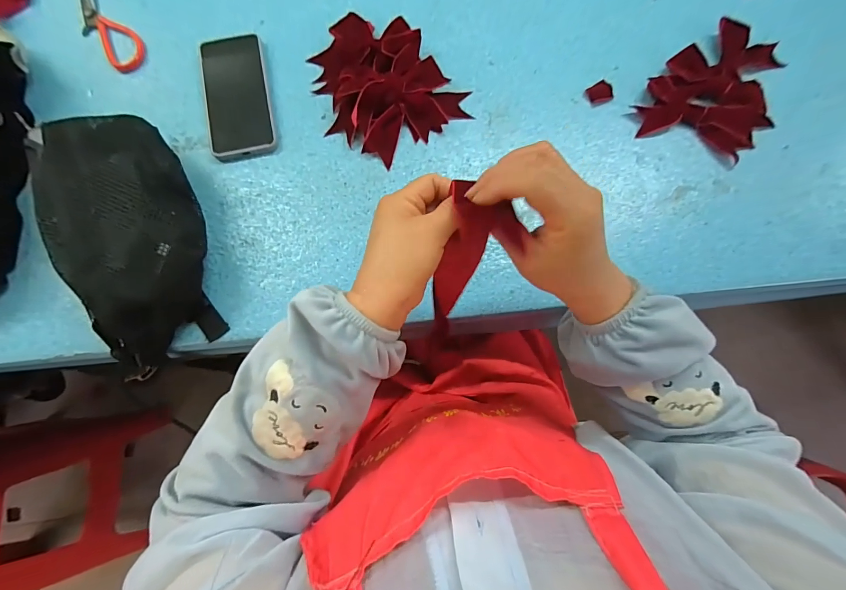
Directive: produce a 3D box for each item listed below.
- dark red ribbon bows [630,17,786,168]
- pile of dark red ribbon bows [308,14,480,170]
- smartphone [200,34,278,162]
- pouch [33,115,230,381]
[{"bbox_3d":[0.377,-0.255,0.466,0.224,0.016,0.140,-41,82,-8],"label":"dark red ribbon bows"},{"bbox_3d":[-0.052,-0.262,0.451,0.158,0.039,0.188,-41,82,-8],"label":"pile of dark red ribbon bows"},{"bbox_3d":[-0.229,-0.243,0.457,0.077,0.012,0.161,-12,79,-3],"label":"smartphone"},{"bbox_3d":[-0.301,-0.069,0.381,0.133,0.094,0.284,-21,79,-5],"label":"pouch"}]

